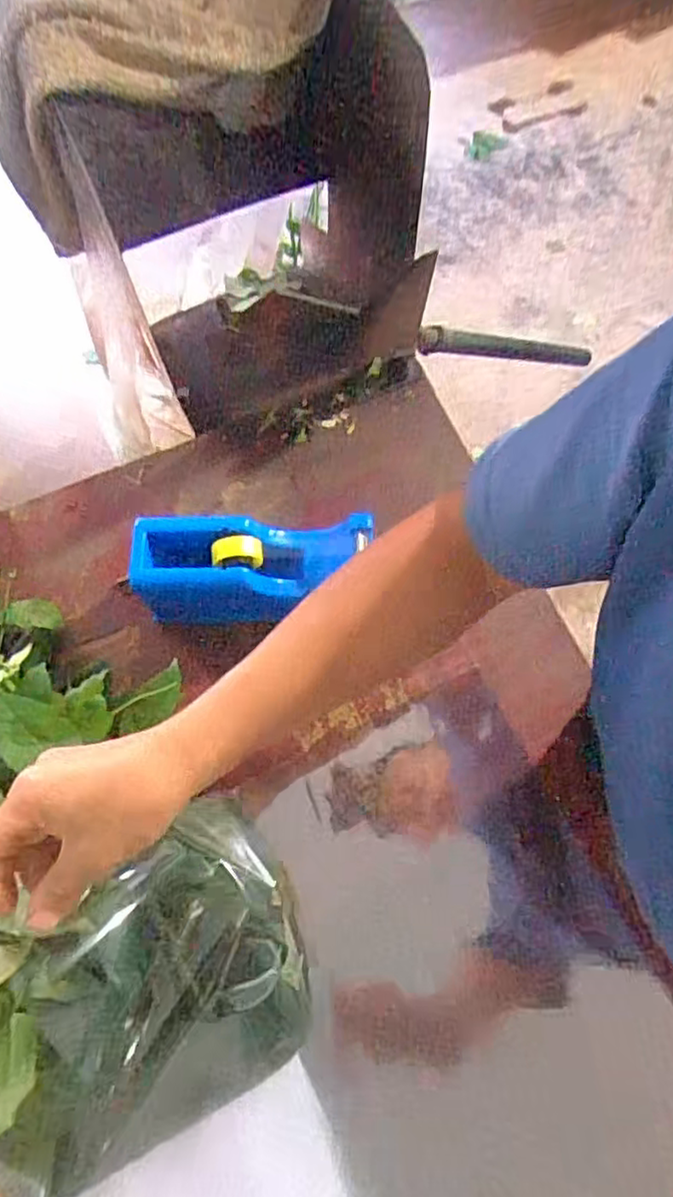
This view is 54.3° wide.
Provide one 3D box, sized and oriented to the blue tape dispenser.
[{"bbox_3d":[-0.069,-0.020,0.557,0.195,0.086,0.072,-3,71,-2],"label":"blue tape dispenser"}]

